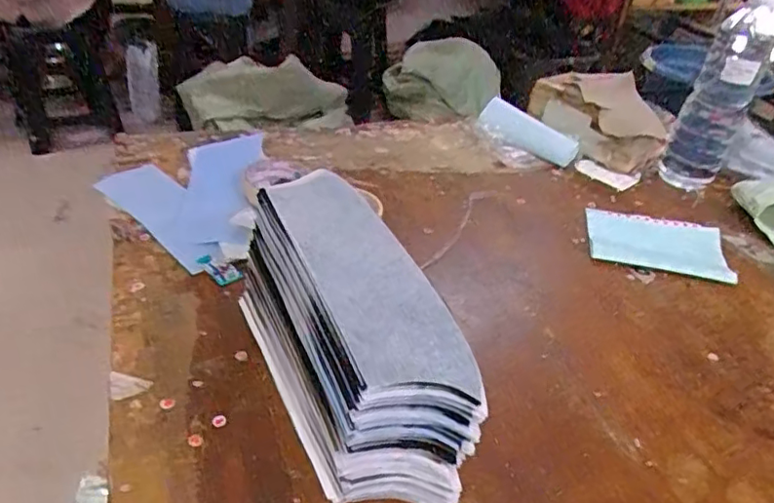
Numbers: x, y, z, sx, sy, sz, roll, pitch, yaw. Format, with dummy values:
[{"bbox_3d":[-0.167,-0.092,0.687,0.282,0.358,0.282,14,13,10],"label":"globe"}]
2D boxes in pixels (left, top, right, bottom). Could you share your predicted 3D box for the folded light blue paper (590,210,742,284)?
[{"bbox_3d":[0.330,-0.012,0.722,0.160,0.010,0.119,11,37,7],"label":"folded light blue paper"}]

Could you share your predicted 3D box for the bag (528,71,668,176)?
[{"bbox_3d":[0.320,-0.207,0.903,0.112,0.108,0.195,-9,39,-19],"label":"bag"}]

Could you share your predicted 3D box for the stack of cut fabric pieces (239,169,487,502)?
[{"bbox_3d":[-0.034,0.061,0.465,0.102,0.132,0.282,-14,41,-25],"label":"stack of cut fabric pieces"}]

